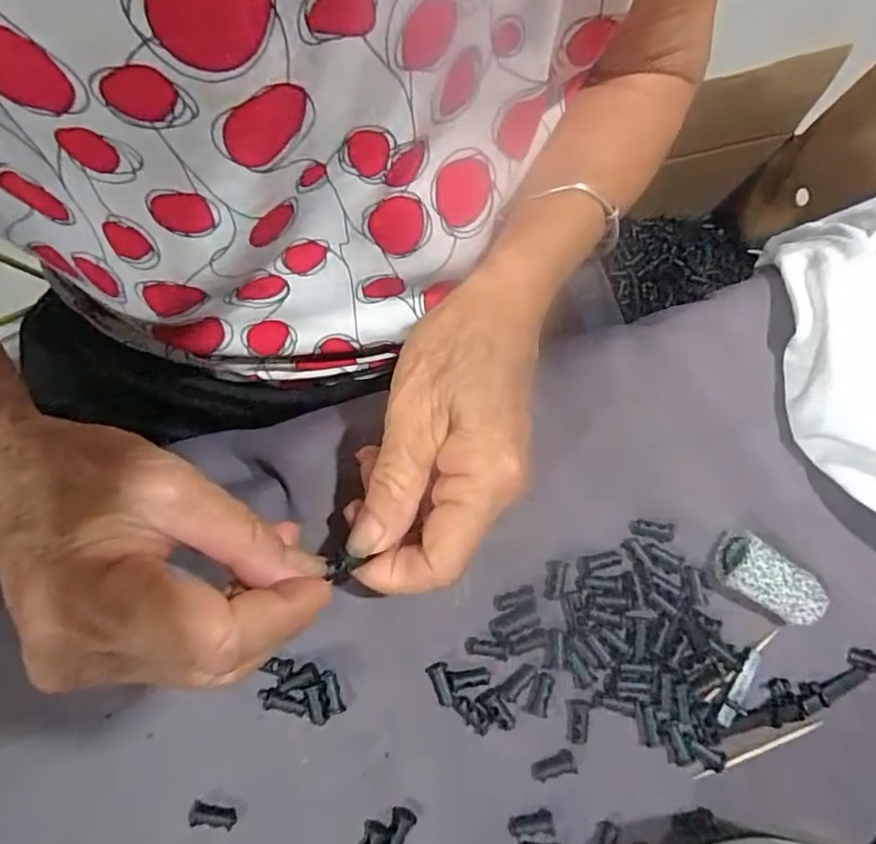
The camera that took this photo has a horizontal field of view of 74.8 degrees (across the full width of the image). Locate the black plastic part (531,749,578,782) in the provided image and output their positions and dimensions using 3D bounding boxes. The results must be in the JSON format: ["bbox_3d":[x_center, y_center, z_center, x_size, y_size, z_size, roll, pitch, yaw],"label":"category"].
[{"bbox_3d":[0.047,0.142,0.234,0.018,0.004,0.008,-17,78,-6],"label":"black plastic part"}]

